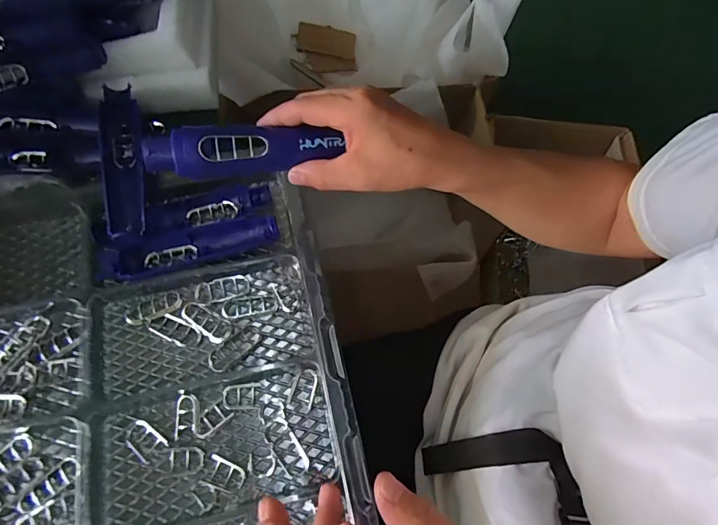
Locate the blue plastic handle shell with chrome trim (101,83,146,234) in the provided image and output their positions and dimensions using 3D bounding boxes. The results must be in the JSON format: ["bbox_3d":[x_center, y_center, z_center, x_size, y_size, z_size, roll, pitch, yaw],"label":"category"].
[{"bbox_3d":[-0.241,-0.102,0.422,0.035,0.029,0.169,-12,67,-8],"label":"blue plastic handle shell with chrome trim"}]

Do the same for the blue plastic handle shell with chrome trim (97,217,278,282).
[{"bbox_3d":[-0.165,-0.014,0.415,0.166,0.029,0.045,-12,67,-8],"label":"blue plastic handle shell with chrome trim"}]

